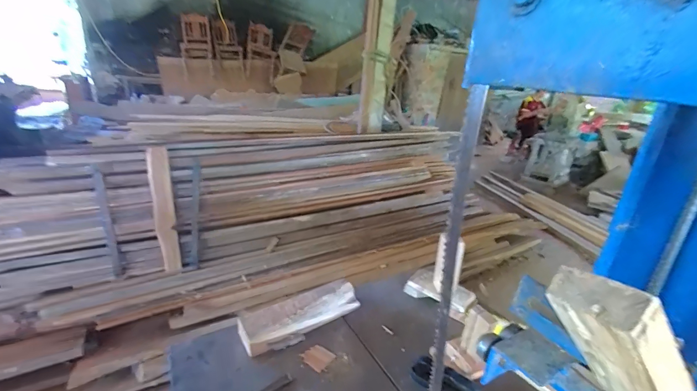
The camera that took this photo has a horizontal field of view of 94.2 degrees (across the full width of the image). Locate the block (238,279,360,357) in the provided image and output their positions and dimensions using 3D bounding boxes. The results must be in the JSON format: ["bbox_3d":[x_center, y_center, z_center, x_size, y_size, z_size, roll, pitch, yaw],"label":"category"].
[{"bbox_3d":[-0.093,0.242,0.662,0.252,0.043,0.082,-10,26,-33],"label":"block"}]

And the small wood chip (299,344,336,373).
[{"bbox_3d":[-0.055,0.297,0.592,0.050,0.008,0.045,21,27,37],"label":"small wood chip"}]

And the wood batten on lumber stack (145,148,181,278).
[{"bbox_3d":[-0.801,0.069,1.408,0.079,0.539,0.034,-6,5,-22],"label":"wood batten on lumber stack"}]

